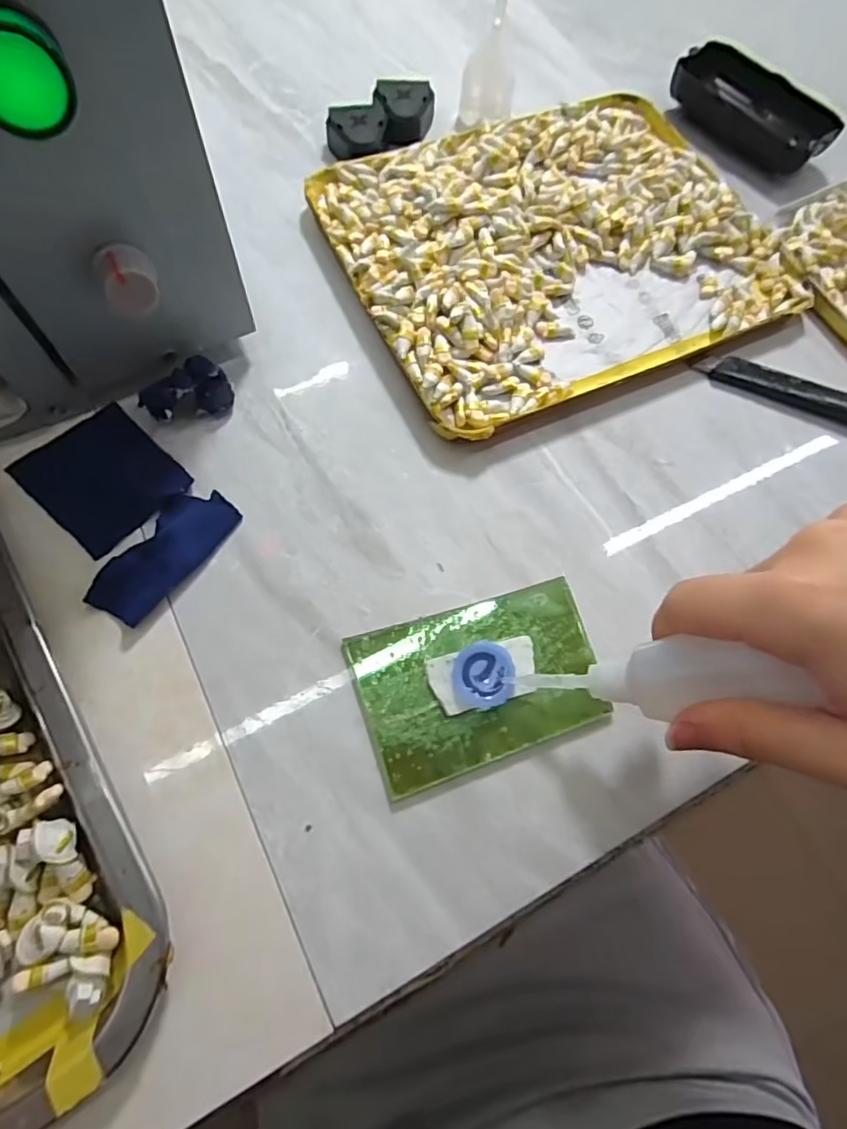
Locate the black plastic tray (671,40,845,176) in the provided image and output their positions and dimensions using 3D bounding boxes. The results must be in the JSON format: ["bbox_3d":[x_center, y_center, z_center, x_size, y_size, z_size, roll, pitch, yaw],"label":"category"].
[{"bbox_3d":[0.223,-0.308,0.372,0.052,0.021,0.107,-41,77,-15],"label":"black plastic tray"}]

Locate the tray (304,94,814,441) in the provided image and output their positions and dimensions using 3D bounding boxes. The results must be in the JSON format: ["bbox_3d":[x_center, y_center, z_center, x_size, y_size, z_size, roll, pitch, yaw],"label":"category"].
[{"bbox_3d":[0.077,-0.187,0.320,0.240,0.020,0.191,-24,73,-11],"label":"tray"}]

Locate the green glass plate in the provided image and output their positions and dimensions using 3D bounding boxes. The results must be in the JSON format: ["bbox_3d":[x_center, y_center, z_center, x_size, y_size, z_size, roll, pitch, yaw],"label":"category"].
[{"bbox_3d":[0.025,0.050,0.241,0.103,0.006,0.067,-17,71,-9],"label":"green glass plate"}]

